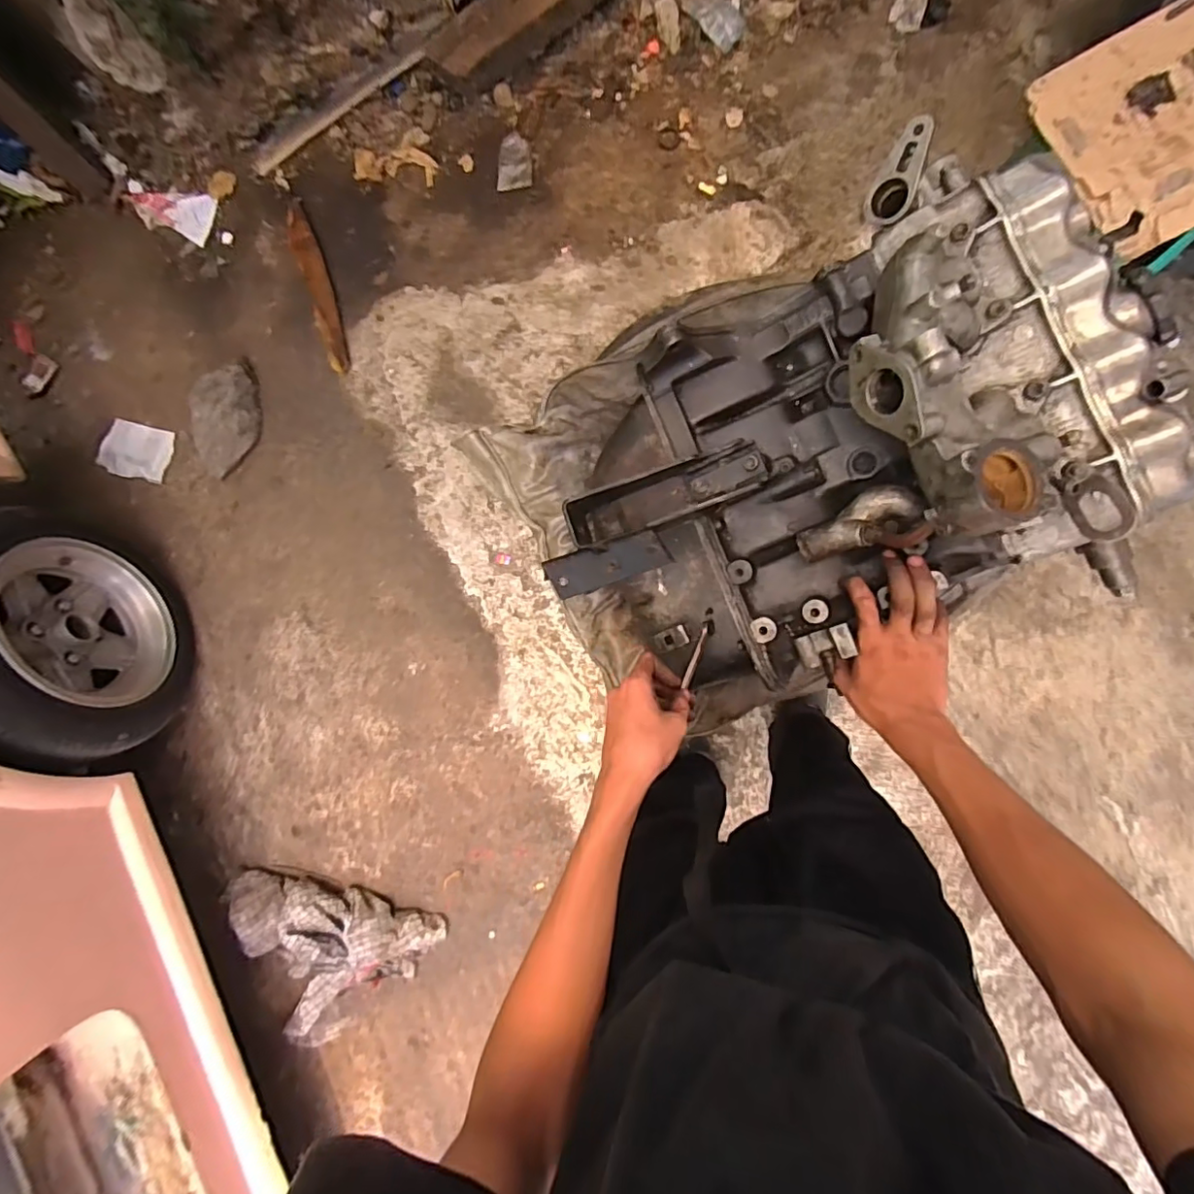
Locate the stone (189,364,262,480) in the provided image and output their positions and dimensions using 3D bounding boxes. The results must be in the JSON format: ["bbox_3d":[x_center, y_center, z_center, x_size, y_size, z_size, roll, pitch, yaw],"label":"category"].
[{"bbox_3d":[-0.878,-0.422,1.338,0.111,0.097,0.265,1,88,5],"label":"stone"}]

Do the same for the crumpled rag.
[{"bbox_3d":[-0.612,0.845,1.277,0.506,0.090,0.368,6,90,6],"label":"crumpled rag"}]

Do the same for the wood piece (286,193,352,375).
[{"bbox_3d":[-0.671,-0.744,1.360,0.064,0.008,0.416,-18,88,5],"label":"wood piece"}]

